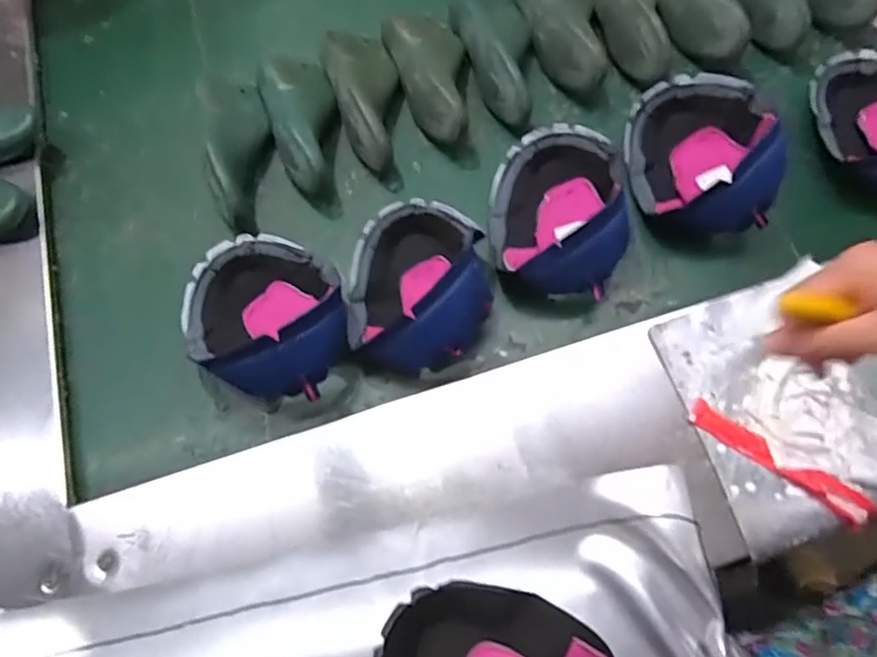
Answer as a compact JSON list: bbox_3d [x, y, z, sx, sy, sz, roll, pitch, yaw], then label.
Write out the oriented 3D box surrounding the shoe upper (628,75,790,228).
[{"bbox_3d":[0.303,-0.213,0.707,0.159,0.104,0.206,10,69,6],"label":"shoe upper"}]

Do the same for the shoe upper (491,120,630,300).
[{"bbox_3d":[0.132,-0.145,0.690,0.143,0.075,0.222,-2,68,2],"label":"shoe upper"}]

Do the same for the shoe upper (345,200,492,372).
[{"bbox_3d":[-0.026,-0.058,0.654,0.153,0.085,0.198,-9,68,-1],"label":"shoe upper"}]

